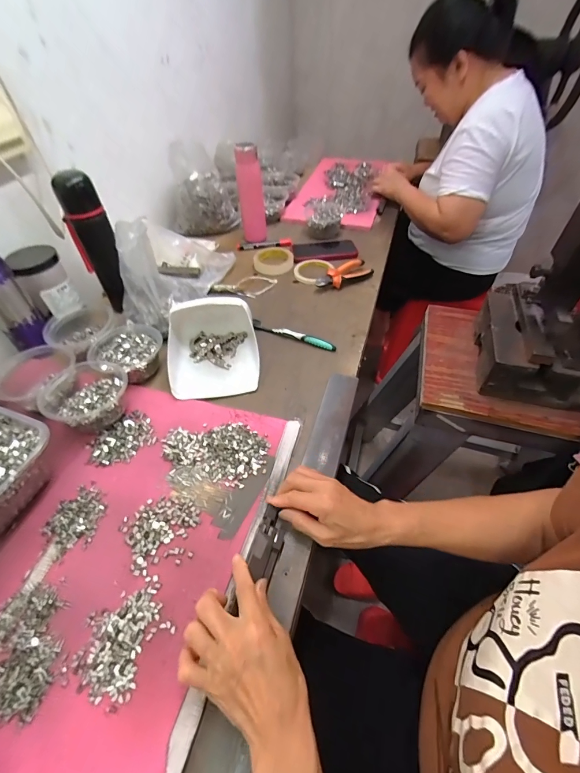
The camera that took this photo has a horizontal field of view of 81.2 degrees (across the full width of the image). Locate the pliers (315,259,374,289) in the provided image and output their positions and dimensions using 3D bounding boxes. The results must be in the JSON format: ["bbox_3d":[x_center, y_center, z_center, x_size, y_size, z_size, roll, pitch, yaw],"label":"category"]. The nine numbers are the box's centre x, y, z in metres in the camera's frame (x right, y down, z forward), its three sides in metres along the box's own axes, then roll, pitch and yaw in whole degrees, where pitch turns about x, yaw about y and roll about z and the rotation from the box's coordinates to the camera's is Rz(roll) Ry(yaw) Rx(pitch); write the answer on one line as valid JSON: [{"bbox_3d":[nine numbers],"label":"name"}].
[{"bbox_3d":[0.125,-0.257,0.775,0.139,0.032,0.053,-28,53,-21],"label":"pliers"}]

